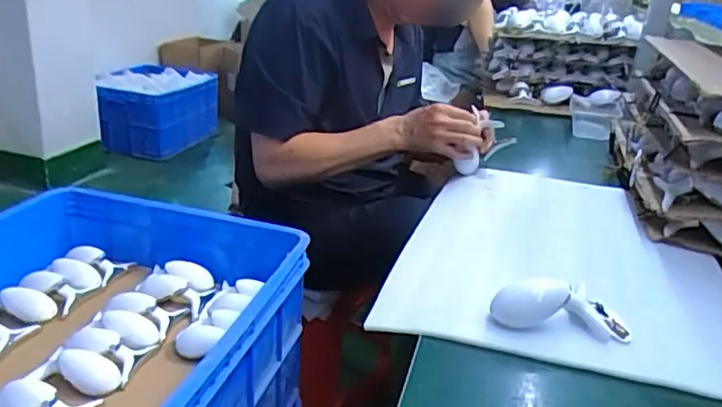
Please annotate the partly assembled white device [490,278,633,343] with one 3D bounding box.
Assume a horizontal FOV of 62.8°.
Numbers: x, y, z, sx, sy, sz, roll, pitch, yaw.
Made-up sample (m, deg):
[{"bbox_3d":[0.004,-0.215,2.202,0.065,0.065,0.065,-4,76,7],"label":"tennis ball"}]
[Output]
[{"bbox_3d":[0.216,0.109,0.640,0.147,0.047,0.047,6,23,9],"label":"partly assembled white device"}]

